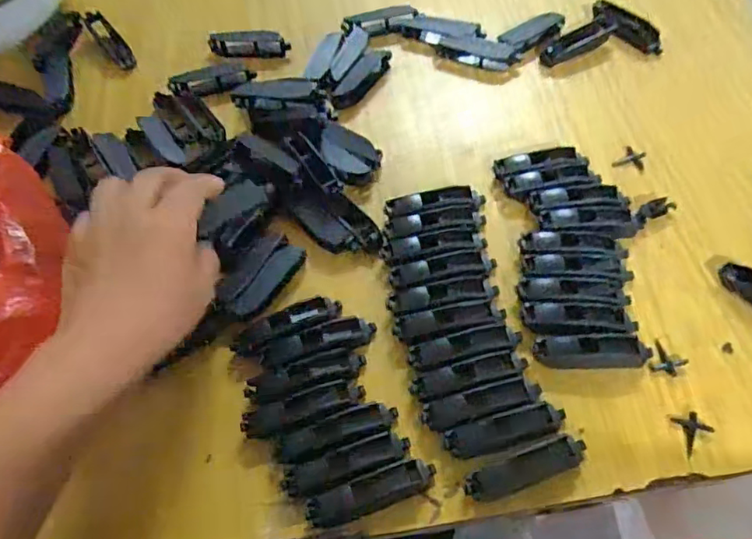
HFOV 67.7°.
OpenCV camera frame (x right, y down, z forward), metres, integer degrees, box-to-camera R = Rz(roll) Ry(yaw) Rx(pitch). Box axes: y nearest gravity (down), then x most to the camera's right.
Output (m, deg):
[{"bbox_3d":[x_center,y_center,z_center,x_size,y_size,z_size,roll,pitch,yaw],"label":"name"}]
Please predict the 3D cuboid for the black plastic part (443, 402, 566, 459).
[{"bbox_3d":[0.077,0.095,0.332,0.073,0.006,0.019,-16,60,-7],"label":"black plastic part"}]

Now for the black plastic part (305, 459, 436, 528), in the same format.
[{"bbox_3d":[-0.002,0.126,0.318,0.074,0.009,0.018,-19,60,-8],"label":"black plastic part"}]

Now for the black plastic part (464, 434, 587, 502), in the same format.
[{"bbox_3d":[0.086,0.115,0.322,0.073,0.009,0.019,-20,60,-9],"label":"black plastic part"}]

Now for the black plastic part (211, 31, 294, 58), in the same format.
[{"bbox_3d":[-0.118,-0.209,0.521,0.073,0.011,0.033,1,59,3],"label":"black plastic part"}]

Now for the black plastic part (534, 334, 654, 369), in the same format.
[{"bbox_3d":[0.138,0.052,0.359,0.071,0.007,0.020,1,59,3],"label":"black plastic part"}]

